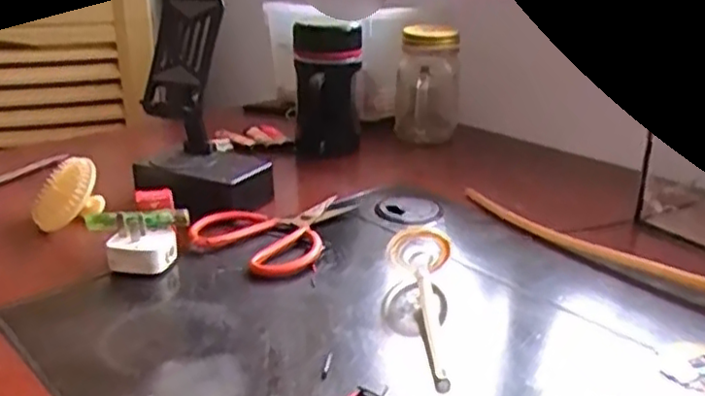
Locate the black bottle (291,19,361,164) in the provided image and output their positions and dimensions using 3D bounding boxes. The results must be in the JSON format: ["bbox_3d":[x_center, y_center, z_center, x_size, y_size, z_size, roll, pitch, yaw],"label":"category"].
[{"bbox_3d":[-0.028,-0.116,0.786,0.074,0.157,0.067,0,22,1],"label":"black bottle"}]

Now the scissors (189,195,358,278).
[{"bbox_3d":[-0.069,0.023,0.606,0.106,0.020,0.154,5,23,15],"label":"scissors"}]

